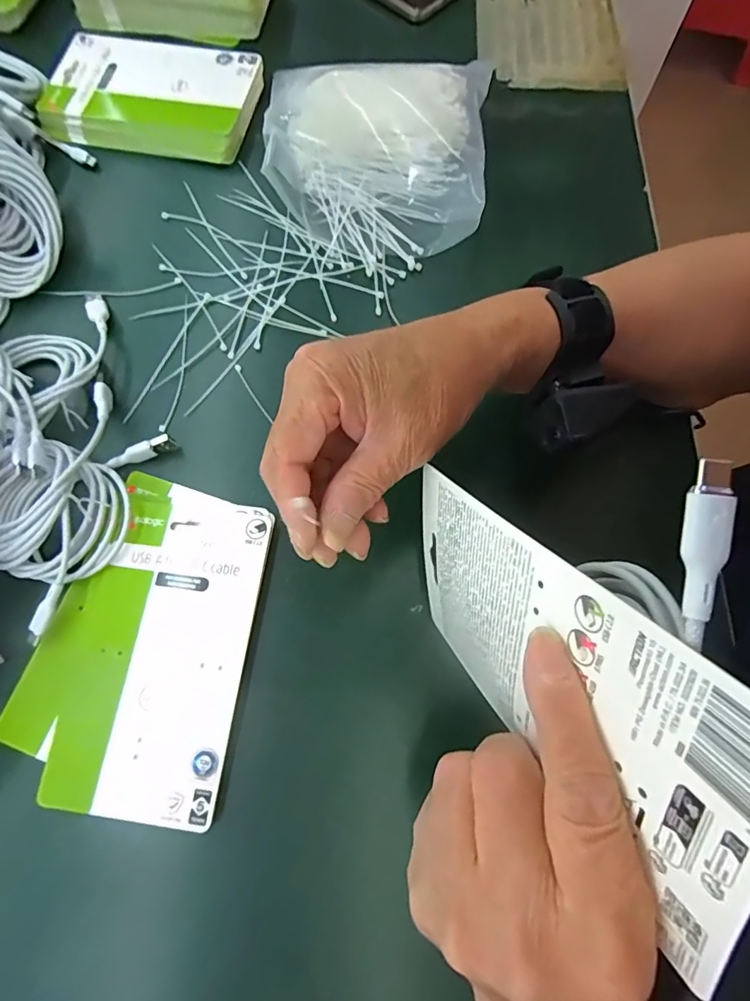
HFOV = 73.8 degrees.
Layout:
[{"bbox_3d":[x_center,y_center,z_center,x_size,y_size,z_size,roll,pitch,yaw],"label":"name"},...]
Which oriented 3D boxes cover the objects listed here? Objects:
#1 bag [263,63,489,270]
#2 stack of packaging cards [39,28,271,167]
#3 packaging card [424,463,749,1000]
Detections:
[{"bbox_3d":[0.007,-0.289,0.399,0.185,0.043,0.202,-4,71,0],"label":"bag"},{"bbox_3d":[-0.196,-0.356,0.439,0.176,0.022,0.108,9,71,4],"label":"stack of packaging cards"},{"bbox_3d":[0.058,0.055,0.187,0.004,0.172,0.088,-8,116,-20],"label":"packaging card"}]

